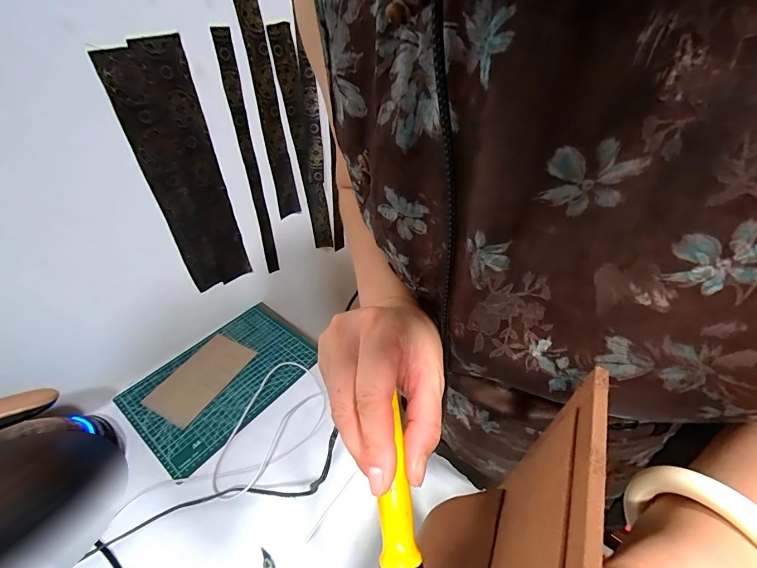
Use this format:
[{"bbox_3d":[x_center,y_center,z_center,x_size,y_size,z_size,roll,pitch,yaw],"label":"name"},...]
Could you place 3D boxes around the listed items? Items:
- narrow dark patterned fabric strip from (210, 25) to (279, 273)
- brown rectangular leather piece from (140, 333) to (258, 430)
[{"bbox_3d":[-0.229,-0.202,0.666,0.029,0.438,0.011,-30,49,-32],"label":"narrow dark patterned fabric strip"},{"bbox_3d":[-0.328,0.166,0.661,0.116,0.010,0.175,16,41,22],"label":"brown rectangular leather piece"}]

